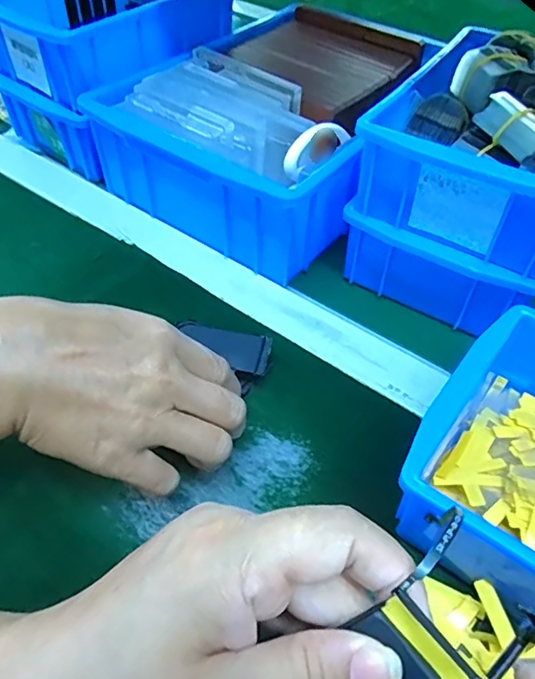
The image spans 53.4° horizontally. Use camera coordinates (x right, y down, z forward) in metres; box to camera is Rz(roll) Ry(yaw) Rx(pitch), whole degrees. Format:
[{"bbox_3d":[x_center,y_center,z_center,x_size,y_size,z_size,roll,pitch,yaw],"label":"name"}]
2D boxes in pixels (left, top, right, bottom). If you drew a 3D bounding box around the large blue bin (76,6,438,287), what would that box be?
[{"bbox_3d":[0.011,-0.175,0.447,0.211,0.084,0.261,34,56,24],"label":"large blue bin"}]

